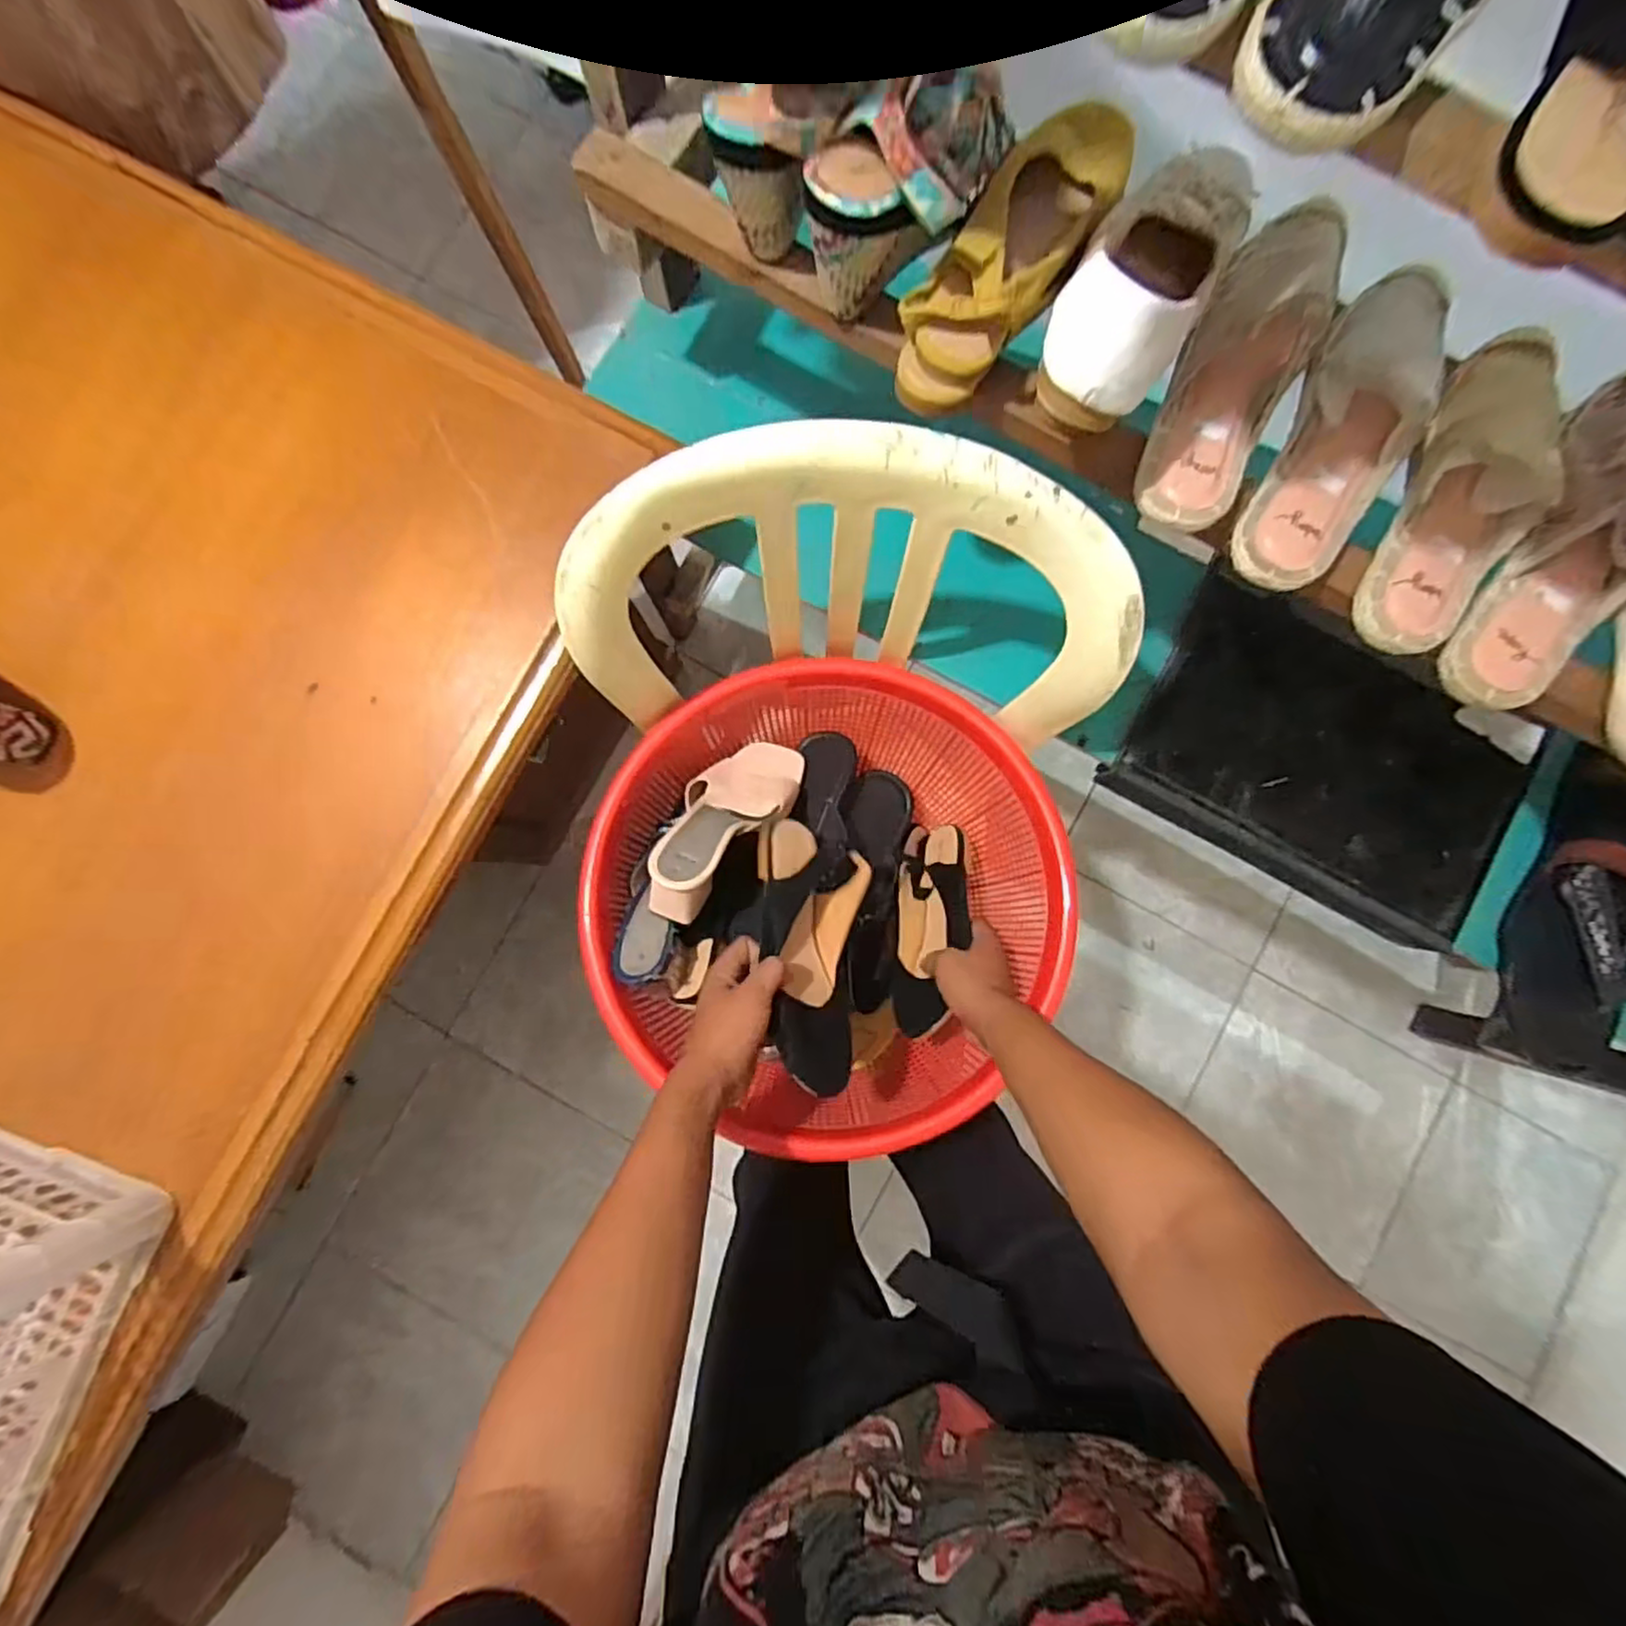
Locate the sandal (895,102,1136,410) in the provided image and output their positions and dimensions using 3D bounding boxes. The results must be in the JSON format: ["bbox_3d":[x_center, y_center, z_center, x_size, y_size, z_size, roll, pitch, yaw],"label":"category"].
[{"bbox_3d":[0.140,-0.386,0.480,0.091,0.074,0.230,36,85,3],"label":"sandal"}]

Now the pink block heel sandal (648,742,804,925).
[{"bbox_3d":[-0.082,-0.002,0.716,0.091,0.058,0.240,33,48,1],"label":"pink block heel sandal"}]

